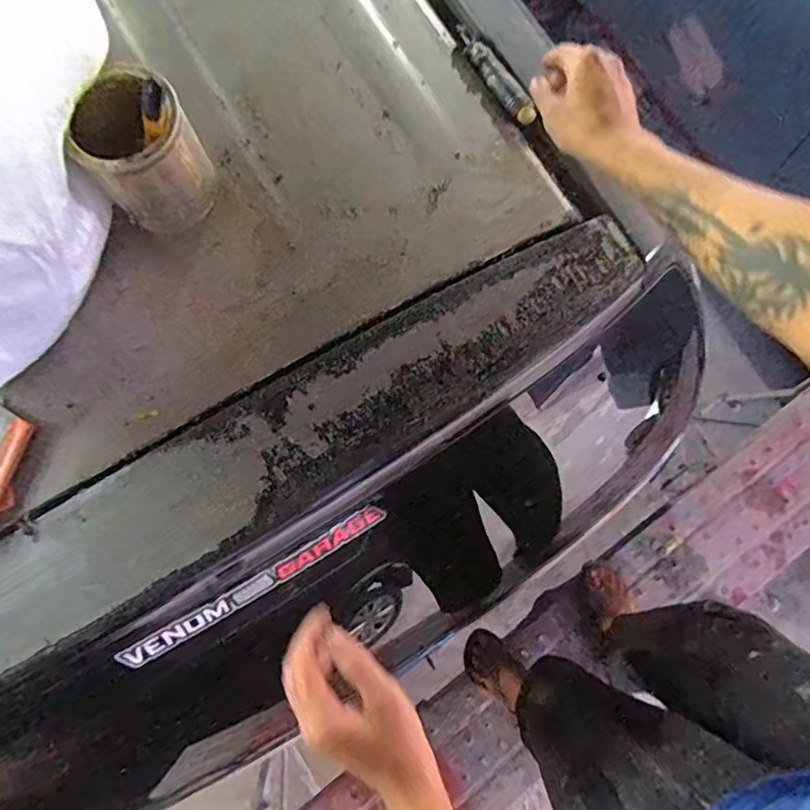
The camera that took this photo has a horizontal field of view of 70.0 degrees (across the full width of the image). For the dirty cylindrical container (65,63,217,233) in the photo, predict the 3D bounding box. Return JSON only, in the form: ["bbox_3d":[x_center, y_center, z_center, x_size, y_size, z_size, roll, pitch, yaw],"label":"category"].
[{"bbox_3d":[-0.233,-0.228,0.521,0.093,0.121,0.085,0,77,1],"label":"dirty cylindrical container"}]

